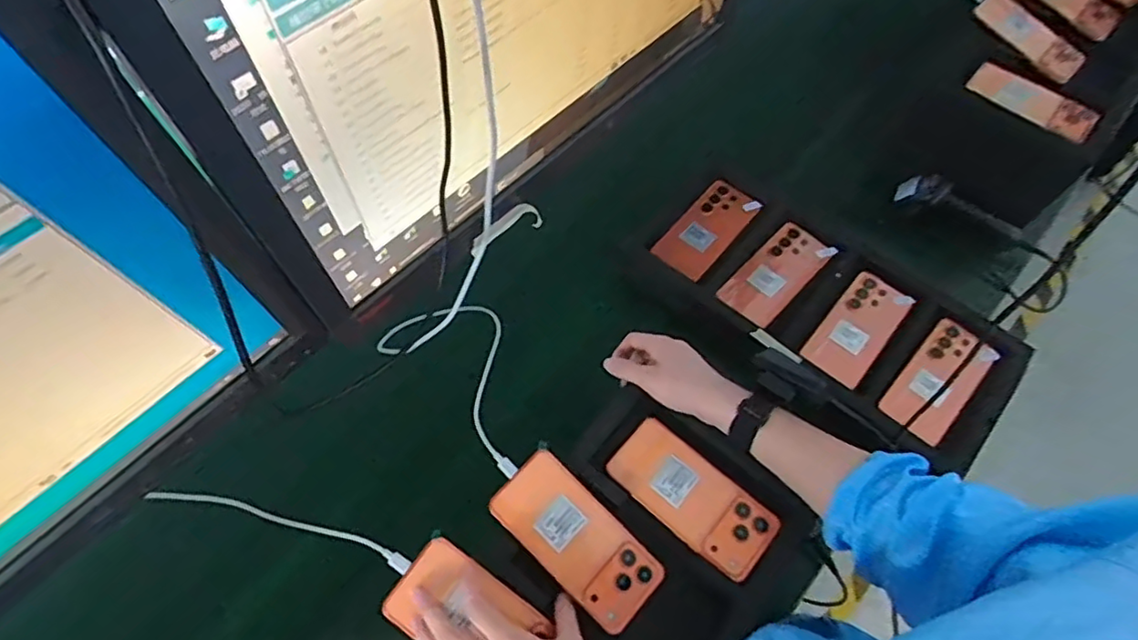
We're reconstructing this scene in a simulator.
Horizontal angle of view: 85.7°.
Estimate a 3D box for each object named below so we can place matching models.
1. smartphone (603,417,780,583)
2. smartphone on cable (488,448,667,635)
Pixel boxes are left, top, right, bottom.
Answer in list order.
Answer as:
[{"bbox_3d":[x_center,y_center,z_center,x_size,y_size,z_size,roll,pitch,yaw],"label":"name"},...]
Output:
[{"bbox_3d":[0.120,0.171,0.601,0.162,0.011,0.076,38,69,19],"label":"smartphone"},{"bbox_3d":[0.008,0.204,0.573,0.164,0.006,0.078,43,71,9],"label":"smartphone on cable"}]

